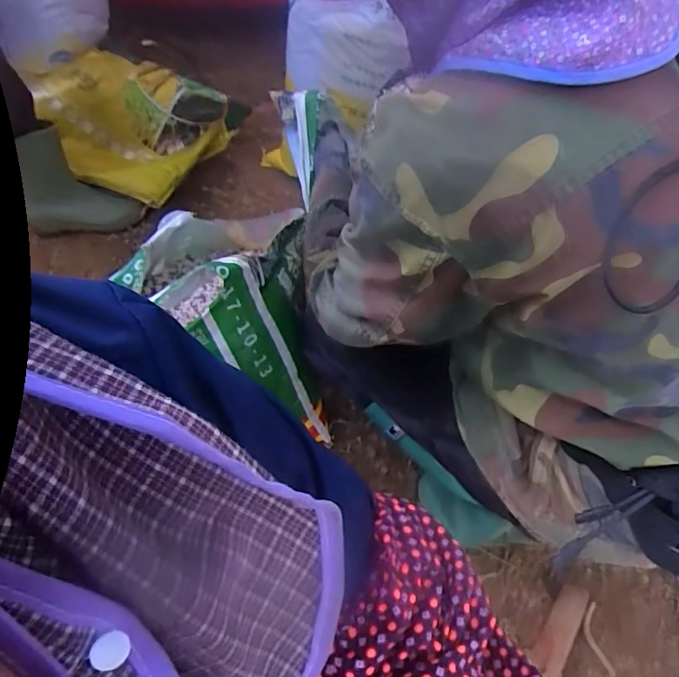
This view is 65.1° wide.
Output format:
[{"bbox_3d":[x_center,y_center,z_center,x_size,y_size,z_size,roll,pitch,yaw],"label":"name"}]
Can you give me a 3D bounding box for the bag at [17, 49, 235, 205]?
[{"bbox_3d":[-0.424,-0.414,1.042,0.366,0.072,0.244,23,92,7],"label":"bag"}]

